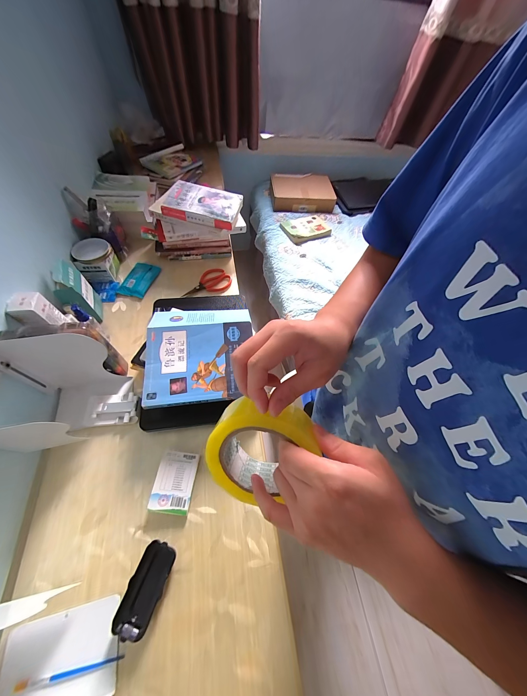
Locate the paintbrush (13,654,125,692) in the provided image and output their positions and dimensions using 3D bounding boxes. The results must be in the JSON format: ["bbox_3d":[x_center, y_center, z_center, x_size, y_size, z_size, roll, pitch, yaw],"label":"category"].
[{"bbox_3d":[-0.273,0.458,0.330,0.135,0.009,0.009,-6,60,-8],"label":"paintbrush"}]

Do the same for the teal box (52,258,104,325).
[{"bbox_3d":[-0.459,-0.133,0.578,0.052,0.148,0.096,-21,63,-15],"label":"teal box"}]

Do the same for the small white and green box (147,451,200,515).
[{"bbox_3d":[-0.170,0.256,0.448,0.068,0.021,0.100,6,60,0],"label":"small white and green box"}]

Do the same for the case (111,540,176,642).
[{"bbox_3d":[-0.187,0.383,0.375,0.050,0.027,0.110,17,60,6],"label":"case"}]

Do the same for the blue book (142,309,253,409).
[{"bbox_3d":[-0.136,0.007,0.512,0.218,0.049,0.228,-6,66,-6],"label":"blue book"}]

